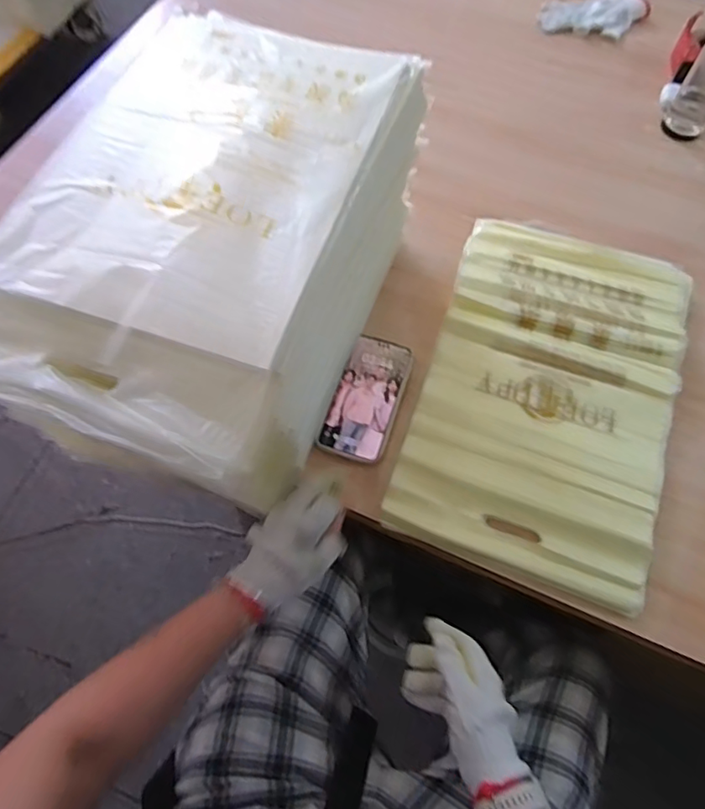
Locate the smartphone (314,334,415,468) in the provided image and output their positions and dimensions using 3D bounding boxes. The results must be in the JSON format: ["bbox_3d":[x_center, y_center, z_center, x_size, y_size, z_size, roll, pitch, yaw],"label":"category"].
[{"bbox_3d":[0.019,-0.008,0.679,0.082,0.017,0.166,18,68,8],"label":"smartphone"}]

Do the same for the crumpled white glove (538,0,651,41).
[{"bbox_3d":[0.452,-0.732,1.008,0.187,0.025,0.112,14,67,6],"label":"crumpled white glove"}]

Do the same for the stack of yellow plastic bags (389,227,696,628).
[{"bbox_3d":[0.249,-0.027,0.675,0.300,0.033,0.474,18,67,8],"label":"stack of yellow plastic bags"}]

